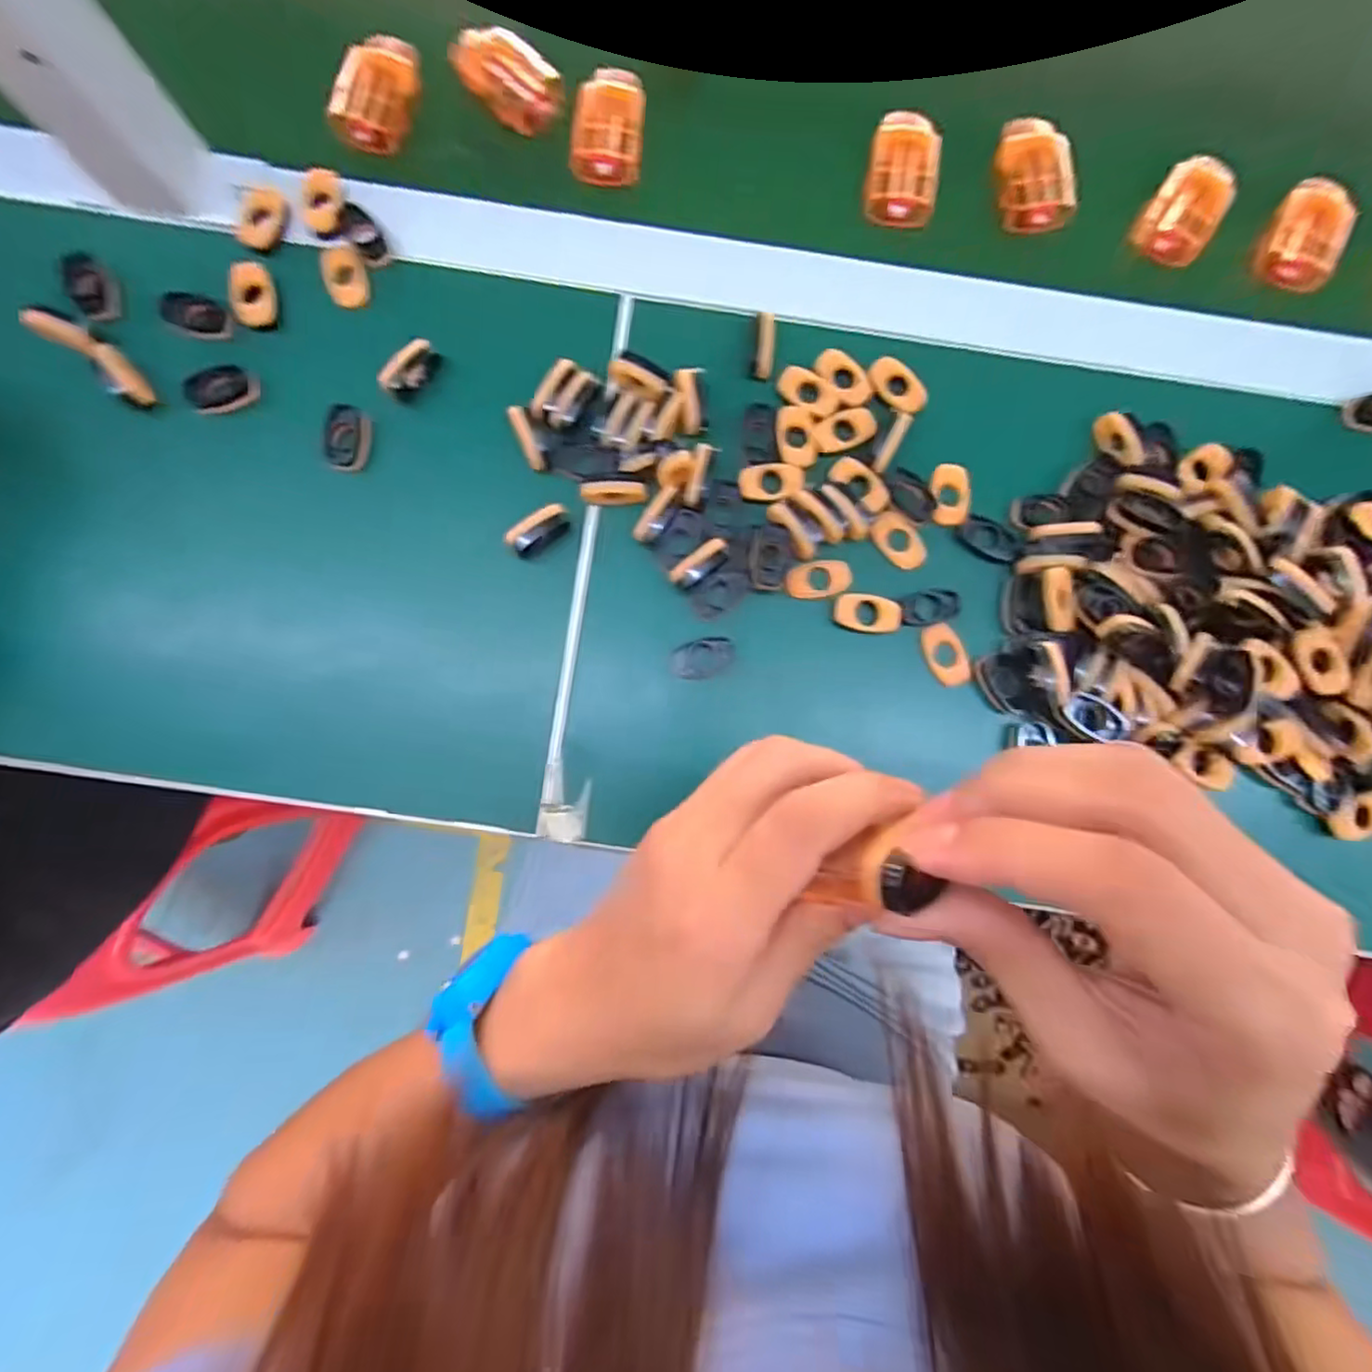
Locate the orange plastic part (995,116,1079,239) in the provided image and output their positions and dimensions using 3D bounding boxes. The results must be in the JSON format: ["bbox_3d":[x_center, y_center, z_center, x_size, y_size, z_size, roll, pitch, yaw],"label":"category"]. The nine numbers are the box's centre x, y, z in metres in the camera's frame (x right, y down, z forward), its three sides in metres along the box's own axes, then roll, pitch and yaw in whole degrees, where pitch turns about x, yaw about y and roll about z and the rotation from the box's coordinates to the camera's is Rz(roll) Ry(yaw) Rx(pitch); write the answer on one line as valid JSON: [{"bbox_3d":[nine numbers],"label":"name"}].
[{"bbox_3d":[0.197,-0.288,0.366,0.039,0.013,0.059,1,85,-1],"label":"orange plastic part"}]

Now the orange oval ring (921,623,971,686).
[{"bbox_3d":[0.138,-0.017,0.343,0.021,0.005,0.034,-18,86,-3],"label":"orange oval ring"}]

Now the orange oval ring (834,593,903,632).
[{"bbox_3d":[0.095,-0.038,0.339,0.033,0.008,0.019,9,85,0],"label":"orange oval ring"}]

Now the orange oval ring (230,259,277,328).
[{"bbox_3d":[-0.229,-0.208,0.344,0.021,0.008,0.033,-7,85,-2],"label":"orange oval ring"}]

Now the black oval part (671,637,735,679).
[{"bbox_3d":[0.009,-0.014,0.336,0.032,0.008,0.018,-14,86,-2],"label":"black oval part"}]

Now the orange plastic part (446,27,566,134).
[{"bbox_3d":[-0.101,-0.343,0.365,0.066,0.013,0.040,39,86,2],"label":"orange plastic part"}]

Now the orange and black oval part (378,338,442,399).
[{"bbox_3d":[-0.144,-0.165,0.341,0.009,0.020,0.033,41,86,2],"label":"orange and black oval part"}]

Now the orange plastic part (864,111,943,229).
[{"bbox_3d":[0.122,-0.293,0.365,0.037,0.020,0.060,9,85,-1],"label":"orange plastic part"}]

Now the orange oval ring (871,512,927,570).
[{"bbox_3d":[0.115,-0.078,0.346,0.020,0.006,0.033,-40,87,-4],"label":"orange oval ring"}]

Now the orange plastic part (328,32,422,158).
[{"bbox_3d":[-0.171,-0.329,0.361,0.034,0.016,0.065,15,85,0],"label":"orange plastic part"}]

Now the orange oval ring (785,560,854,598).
[{"bbox_3d":[0.070,-0.056,0.342,0.035,0.006,0.019,-9,86,-2],"label":"orange oval ring"}]

